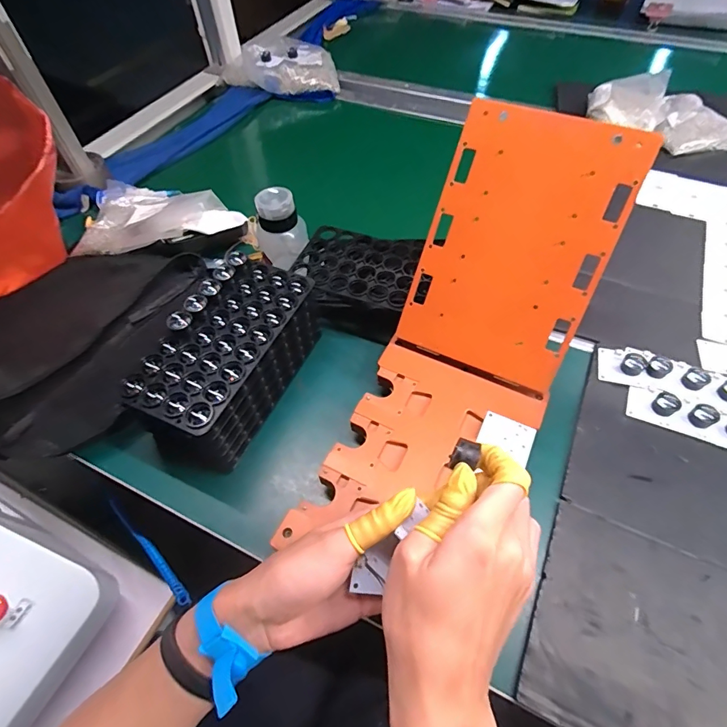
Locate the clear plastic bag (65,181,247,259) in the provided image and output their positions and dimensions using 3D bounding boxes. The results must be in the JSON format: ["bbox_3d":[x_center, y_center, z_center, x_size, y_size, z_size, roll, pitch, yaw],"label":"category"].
[{"bbox_3d":[-0.308,-0.203,0.588,0.224,0.032,0.168,24,60,17],"label":"clear plastic bag"}]

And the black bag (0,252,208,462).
[{"bbox_3d":[-0.345,-0.034,0.501,0.241,0.066,0.290,17,59,14],"label":"black bag"}]

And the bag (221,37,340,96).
[{"bbox_3d":[-0.174,-0.626,0.885,0.254,0.053,0.165,2,56,4],"label":"bag"}]

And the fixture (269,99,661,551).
[{"bbox_3d":[0.089,-0.011,0.396,0.169,0.087,0.440,32,95,22],"label":"fixture"}]

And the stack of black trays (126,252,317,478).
[{"bbox_3d":[-0.134,-0.005,0.428,0.094,0.101,0.205,21,60,16],"label":"stack of black trays"}]

